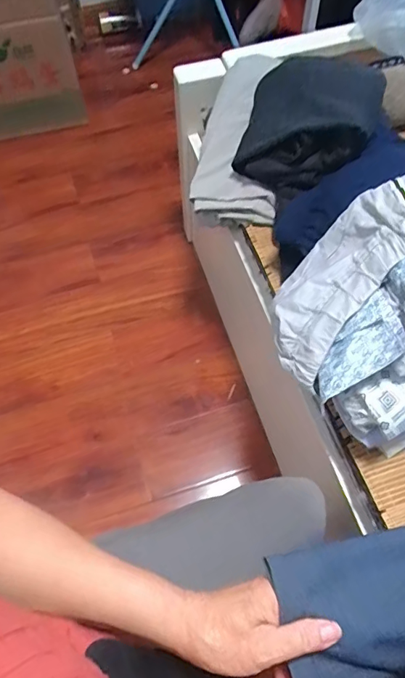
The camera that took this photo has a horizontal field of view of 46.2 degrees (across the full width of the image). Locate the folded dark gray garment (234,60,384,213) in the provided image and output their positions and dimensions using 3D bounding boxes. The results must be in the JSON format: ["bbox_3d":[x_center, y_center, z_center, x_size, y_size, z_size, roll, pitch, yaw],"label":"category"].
[{"bbox_3d":[0.177,-0.355,0.805,0.201,0.149,0.241,17,49,8],"label":"folded dark gray garment"}]

